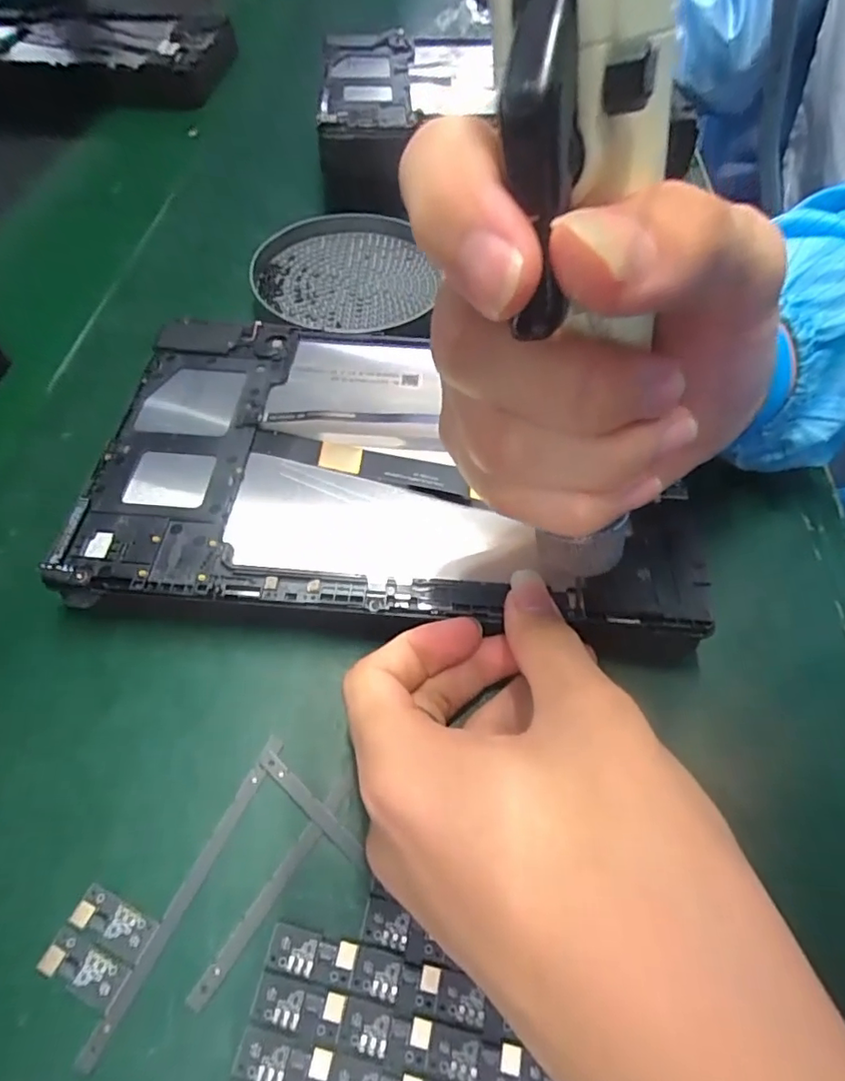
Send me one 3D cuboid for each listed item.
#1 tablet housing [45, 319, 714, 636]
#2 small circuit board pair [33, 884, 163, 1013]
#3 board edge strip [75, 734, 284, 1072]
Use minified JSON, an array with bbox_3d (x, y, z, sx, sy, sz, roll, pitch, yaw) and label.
[{"bbox_3d":[-0.014,-0.037,0.243,0.237,0.018,0.151,3,58,0],"label":"tablet housing"},{"bbox_3d":[-0.096,0.120,0.166,0.025,0.004,0.023,22,59,12],"label":"small circuit board pair"},{"bbox_3d":[-0.072,0.107,0.177,0.006,0.004,0.095,22,58,12],"label":"board edge strip"}]

